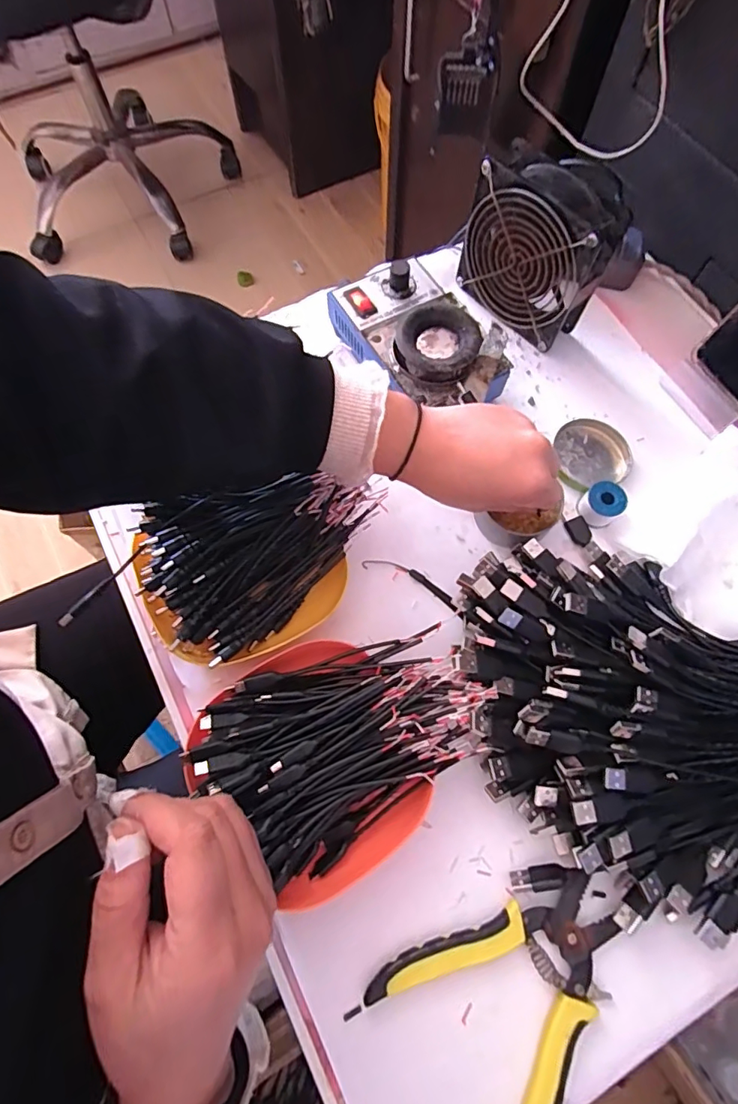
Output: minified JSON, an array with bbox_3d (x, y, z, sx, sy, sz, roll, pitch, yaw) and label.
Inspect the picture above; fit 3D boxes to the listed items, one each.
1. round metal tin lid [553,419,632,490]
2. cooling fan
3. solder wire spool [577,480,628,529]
[{"bbox_3d":[0.192,-0.084,0.436,0.061,0.010,0.061,0,70,0],"label":"round metal tin lid"},{"bbox_3d":[0.142,-0.260,0.437,0.053,0.114,0.118,-41,75,-13],"label":"cooling fan"},{"bbox_3d":[0.187,-0.038,0.406,0.028,0.025,0.030,0,70,0],"label":"solder wire spool"}]

